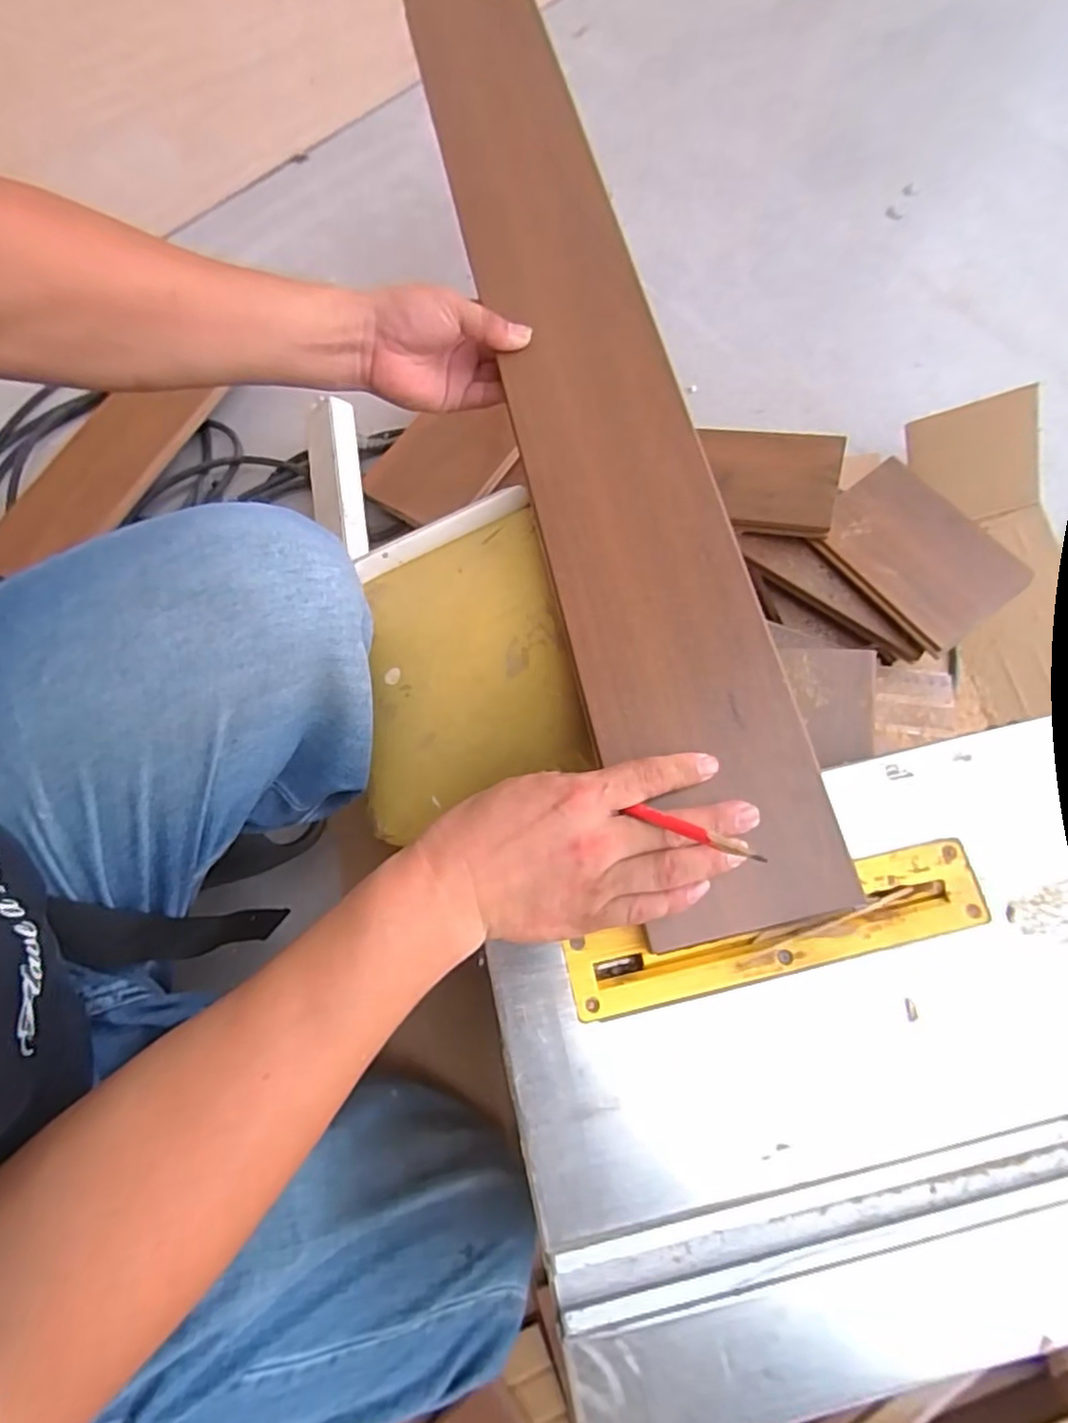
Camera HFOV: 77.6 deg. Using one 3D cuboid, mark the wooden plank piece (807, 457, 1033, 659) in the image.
[{"bbox_3d":[0.376,-0.158,0.654,0.126,0.013,0.180,-39,74,-2],"label":"wooden plank piece"}]

